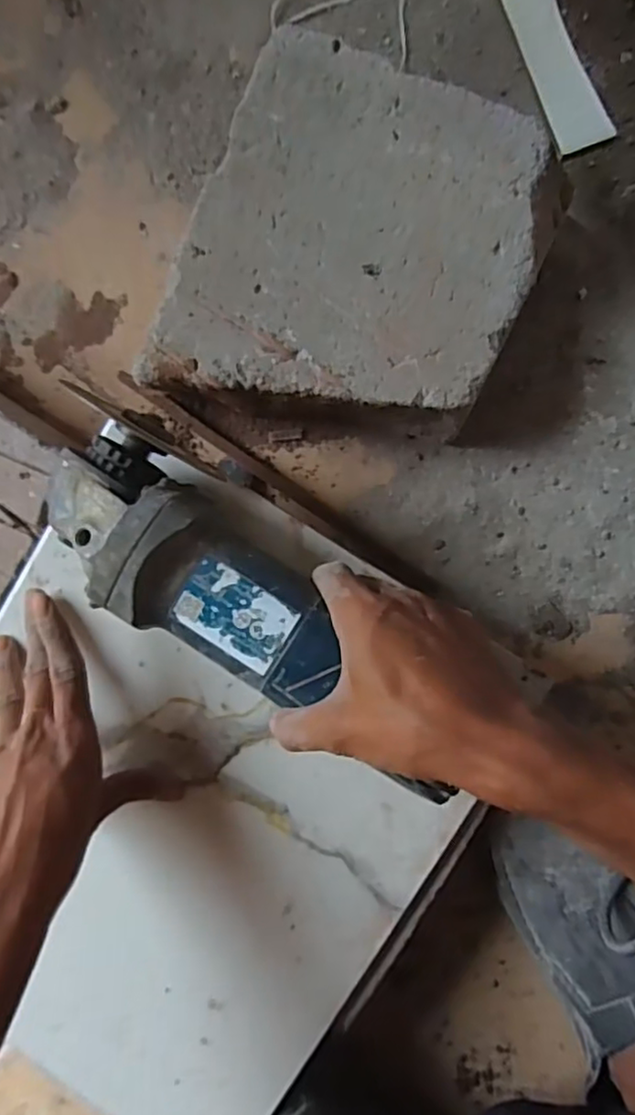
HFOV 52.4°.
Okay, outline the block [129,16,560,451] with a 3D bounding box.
[{"bbox_3d":[0.026,-0.174,0.408,0.194,0.076,0.207,22,94,5],"label":"block"}]

